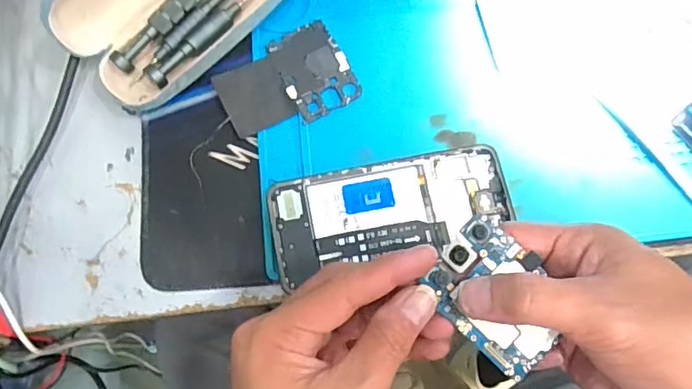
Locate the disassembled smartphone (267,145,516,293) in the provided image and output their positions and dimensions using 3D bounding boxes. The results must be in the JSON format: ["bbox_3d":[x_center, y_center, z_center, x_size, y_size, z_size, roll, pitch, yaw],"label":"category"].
[{"bbox_3d":[0.030,0.010,0.354,0.157,0.011,0.064,-12,76,-3],"label":"disassembled smartphone"}]

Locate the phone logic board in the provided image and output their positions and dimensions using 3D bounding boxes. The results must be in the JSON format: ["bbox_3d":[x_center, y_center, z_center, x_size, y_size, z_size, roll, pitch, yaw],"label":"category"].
[{"bbox_3d":[0.070,0.046,0.243,0.047,0.012,0.065,-41,79,-10],"label":"phone logic board"}]

